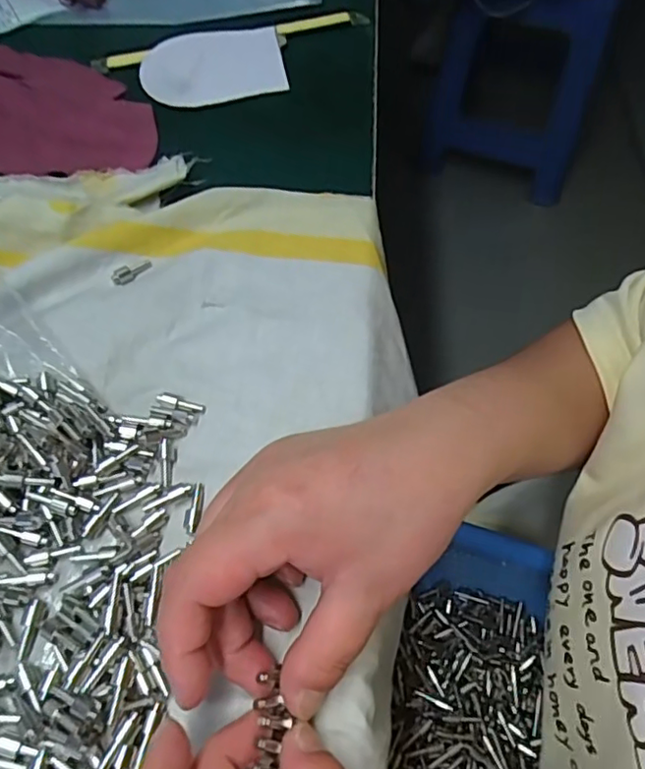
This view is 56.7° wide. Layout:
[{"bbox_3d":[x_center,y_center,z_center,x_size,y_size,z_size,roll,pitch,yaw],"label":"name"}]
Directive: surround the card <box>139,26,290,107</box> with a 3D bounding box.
[{"bbox_3d":[-0.076,-0.222,0.414,0.096,0.004,0.072,-8,61,-5],"label":"card"}]

